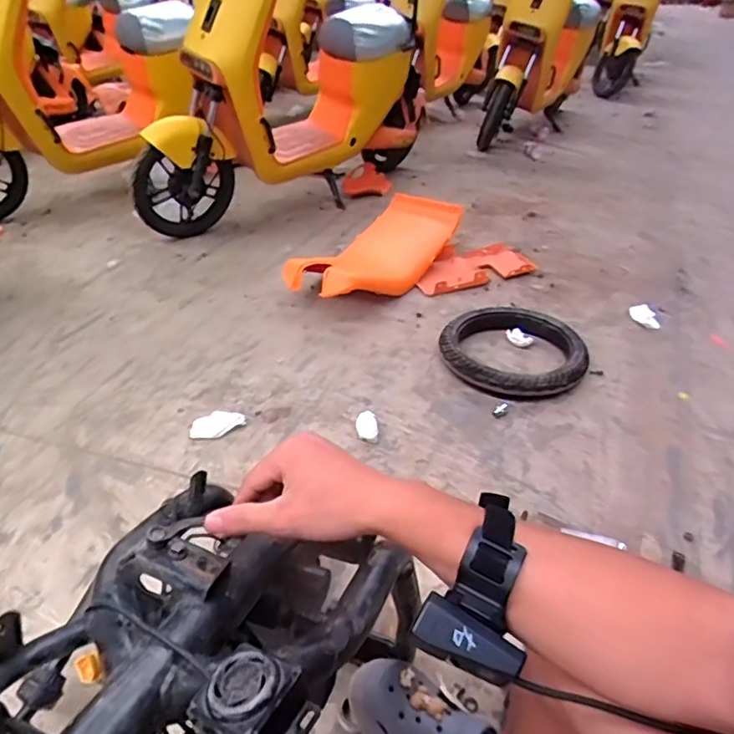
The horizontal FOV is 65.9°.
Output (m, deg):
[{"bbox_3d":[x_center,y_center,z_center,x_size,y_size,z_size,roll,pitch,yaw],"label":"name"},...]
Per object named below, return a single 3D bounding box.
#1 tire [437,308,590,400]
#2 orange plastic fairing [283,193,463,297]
[{"bbox_3d":[0.408,-0.047,1.513,0.355,0.071,0.408,30,44,35],"label":"tire"},{"bbox_3d":[0.036,-0.376,1.889,0.317,0.163,0.740,22,40,27],"label":"orange plastic fairing"}]

